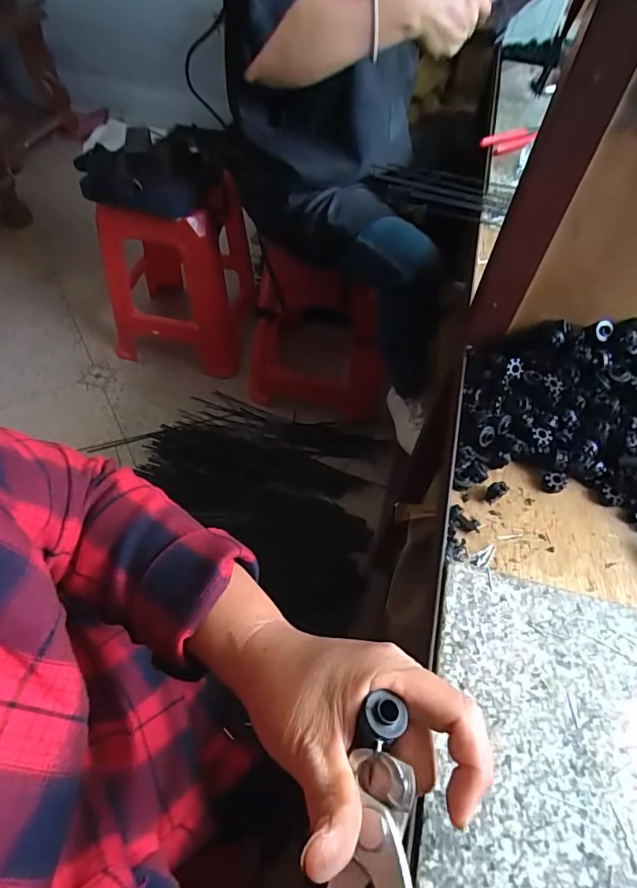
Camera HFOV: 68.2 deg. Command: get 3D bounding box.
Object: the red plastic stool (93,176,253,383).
[{"bbox_3d":[-0.410,-0.522,1.410,0.398,0.480,0.355,11,54,4],"label":"red plastic stool"}]

